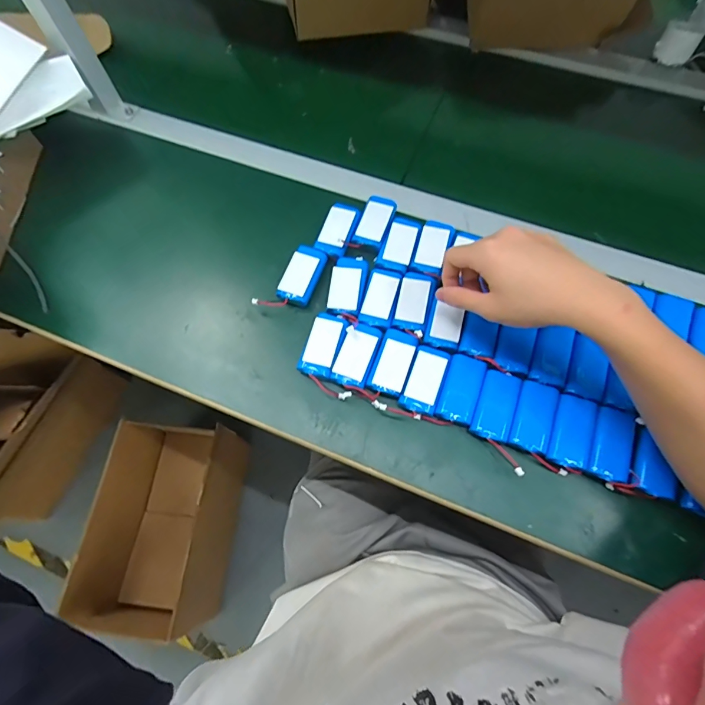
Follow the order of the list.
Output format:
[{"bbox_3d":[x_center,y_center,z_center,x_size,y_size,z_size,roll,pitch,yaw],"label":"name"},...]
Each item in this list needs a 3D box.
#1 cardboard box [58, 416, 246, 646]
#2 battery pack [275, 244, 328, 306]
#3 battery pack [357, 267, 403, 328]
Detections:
[{"bbox_3d":[-0.412,0.379,0.922,0.230,0.237,0.427,2,68,2],"label":"cardboard box"},{"bbox_3d":[-0.056,-0.089,0.469,0.038,0.011,0.070,20,73,6],"label":"battery pack"},{"bbox_3d":[0.031,-0.062,0.452,0.035,0.012,0.068,14,69,7],"label":"battery pack"}]

